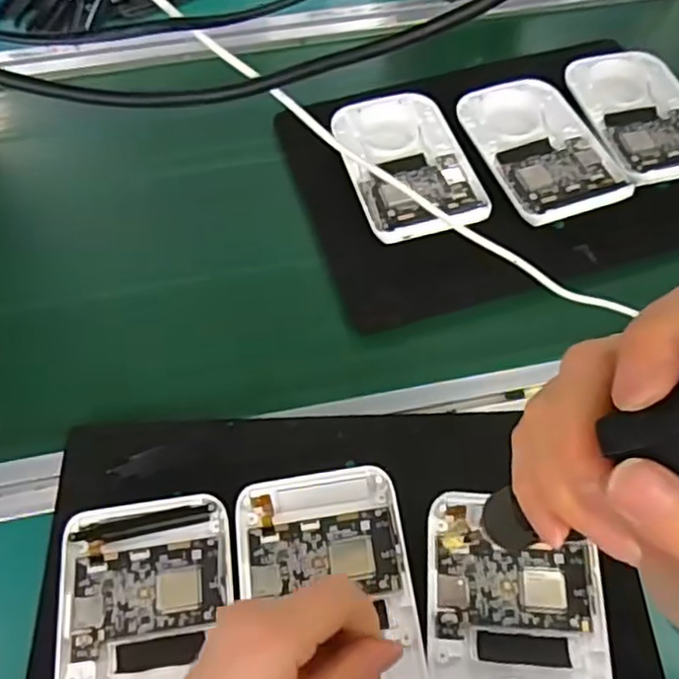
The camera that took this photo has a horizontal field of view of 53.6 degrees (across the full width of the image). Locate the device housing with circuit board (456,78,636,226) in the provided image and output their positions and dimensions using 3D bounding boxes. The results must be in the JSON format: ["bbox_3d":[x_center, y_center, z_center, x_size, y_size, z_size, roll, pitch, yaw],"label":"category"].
[{"bbox_3d":[0.170,-0.163,0.566,0.097,0.010,0.155,-15,61,-9],"label":"device housing with circuit board"}]

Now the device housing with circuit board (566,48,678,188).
[{"bbox_3d":[0.267,-0.200,0.583,0.100,0.015,0.167,-12,60,-7],"label":"device housing with circuit board"}]

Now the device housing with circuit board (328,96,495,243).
[{"bbox_3d":[0.055,-0.148,0.561,0.097,0.014,0.159,-14,60,-9],"label":"device housing with circuit board"}]

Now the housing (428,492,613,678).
[{"bbox_3d":[0.097,0.165,0.371,0.095,0.014,0.154,4,59,2],"label":"housing"}]

